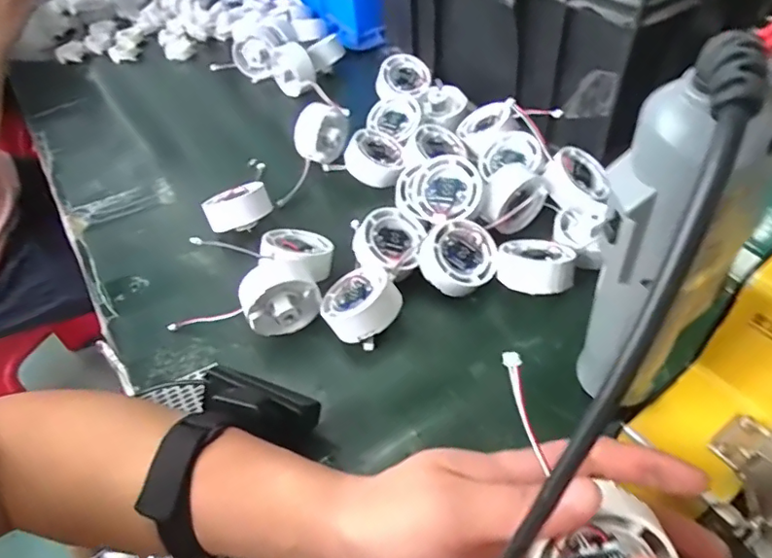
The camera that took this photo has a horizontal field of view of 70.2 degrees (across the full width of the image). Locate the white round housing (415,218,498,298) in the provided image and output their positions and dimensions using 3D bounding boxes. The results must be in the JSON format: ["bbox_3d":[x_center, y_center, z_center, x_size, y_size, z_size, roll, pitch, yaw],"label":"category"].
[{"bbox_3d":[0.055,-0.016,0.424,0.054,0.025,0.052,4,72,-13],"label":"white round housing"}]

